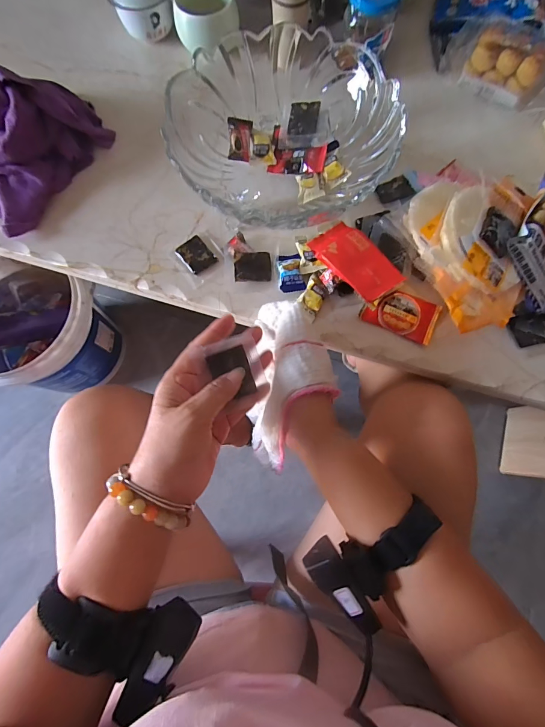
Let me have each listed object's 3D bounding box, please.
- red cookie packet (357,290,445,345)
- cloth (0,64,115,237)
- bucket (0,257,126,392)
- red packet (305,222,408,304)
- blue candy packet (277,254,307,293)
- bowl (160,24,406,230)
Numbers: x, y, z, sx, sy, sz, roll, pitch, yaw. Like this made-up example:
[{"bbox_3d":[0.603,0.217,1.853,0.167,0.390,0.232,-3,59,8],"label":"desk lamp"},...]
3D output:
[{"bbox_3d":[0.143,-0.056,0.387,0.078,0.014,0.049,23,76,6],"label":"red cookie packet"},{"bbox_3d":[-0.326,-0.267,0.409,0.163,0.081,0.218,31,77,8],"label":"cloth"},{"bbox_3d":[-0.478,-0.059,0.724,0.250,0.256,0.234,26,77,7],"label":"bucket"},{"bbox_3d":[0.090,-0.113,0.377,0.054,0.013,0.101,-37,74,-12],"label":"red packet"},{"bbox_3d":[0.021,-0.104,0.397,0.028,0.014,0.047,-6,75,-1],"label":"blue candy packet"},{"bbox_3d":[0.007,-0.261,0.395,0.227,0.097,0.217,0,75,0],"label":"bowl"}]

